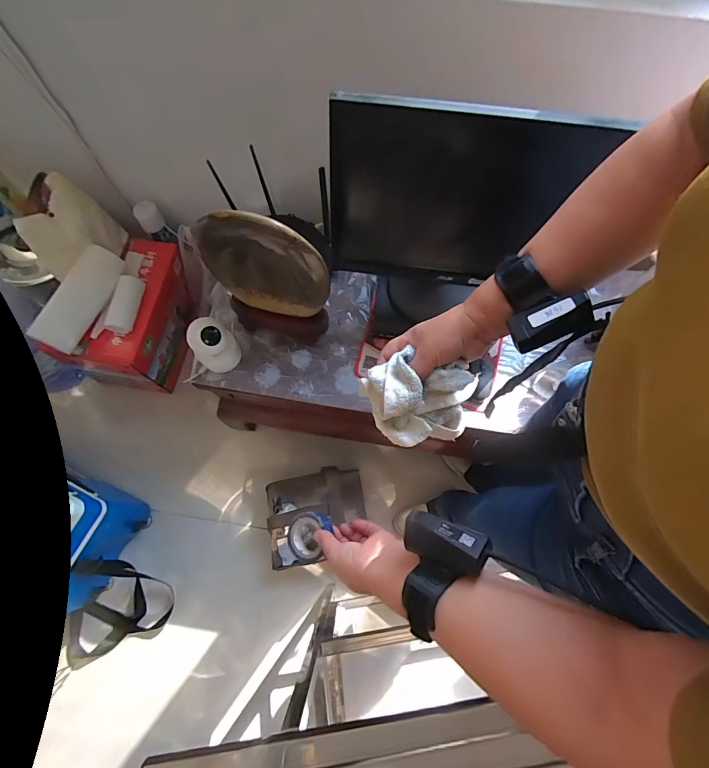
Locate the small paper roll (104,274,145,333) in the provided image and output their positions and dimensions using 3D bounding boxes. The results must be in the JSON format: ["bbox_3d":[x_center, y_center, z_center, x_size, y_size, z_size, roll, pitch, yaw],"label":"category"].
[{"bbox_3d":[-0.612,-0.219,1.020,0.055,0.048,0.160,12,73,2],"label":"small paper roll"}]

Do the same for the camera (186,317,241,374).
[{"bbox_3d":[-0.280,-0.076,0.770,0.068,0.121,0.083,43,77,11],"label":"camera"}]

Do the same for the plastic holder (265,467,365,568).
[{"bbox_3d":[-0.104,0.359,1.044,0.273,0.165,0.227,-9,73,-4],"label":"plastic holder"}]

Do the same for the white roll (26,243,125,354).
[{"bbox_3d":[-0.697,-0.222,0.986,0.092,0.079,0.282,23,74,6],"label":"white roll"}]

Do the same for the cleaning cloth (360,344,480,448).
[{"bbox_3d":[0.073,0.018,0.450,0.116,0.099,0.094,-14,74,-5],"label":"cleaning cloth"}]

